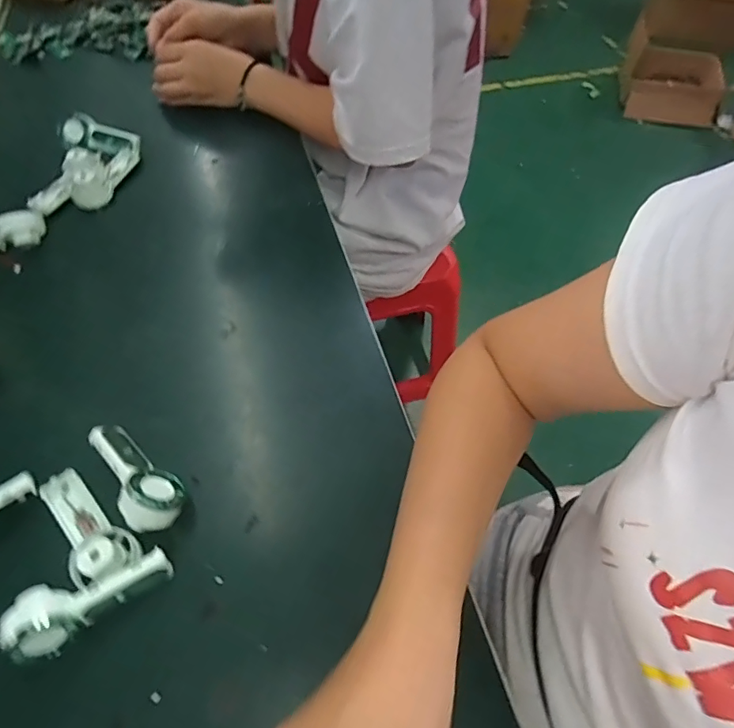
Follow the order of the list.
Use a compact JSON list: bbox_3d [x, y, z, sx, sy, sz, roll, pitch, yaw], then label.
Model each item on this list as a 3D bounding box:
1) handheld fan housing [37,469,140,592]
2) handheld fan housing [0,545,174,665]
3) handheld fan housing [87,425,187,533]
[{"bbox_3d":[-0.188,0.106,0.319,0.092,0.024,0.036,39,64,22],"label":"handheld fan housing"},{"bbox_3d":[-0.165,0.146,0.296,0.087,0.039,0.036,-19,58,-13],"label":"handheld fan housing"},{"bbox_3d":[-0.161,0.071,0.336,0.038,0.030,0.093,-32,62,-21],"label":"handheld fan housing"}]

